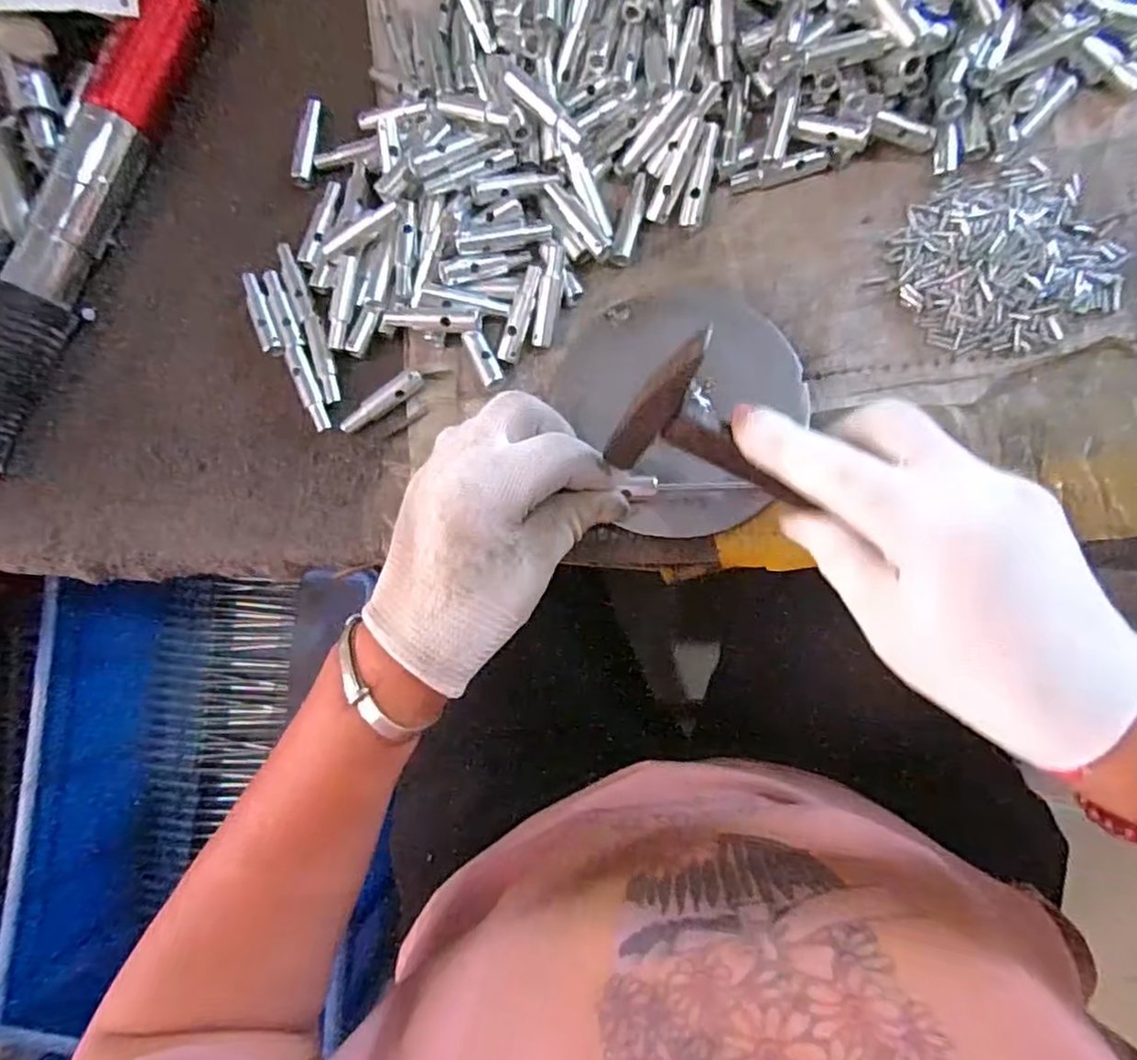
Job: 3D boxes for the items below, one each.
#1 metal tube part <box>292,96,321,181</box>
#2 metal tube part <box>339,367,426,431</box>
[{"bbox_3d":[-0.150,-0.226,0.369,0.010,0.006,0.049,9,87,8],"label":"metal tube part"},{"bbox_3d":[-0.099,-0.068,0.342,0.051,0.009,0.011,-33,82,4],"label":"metal tube part"}]

